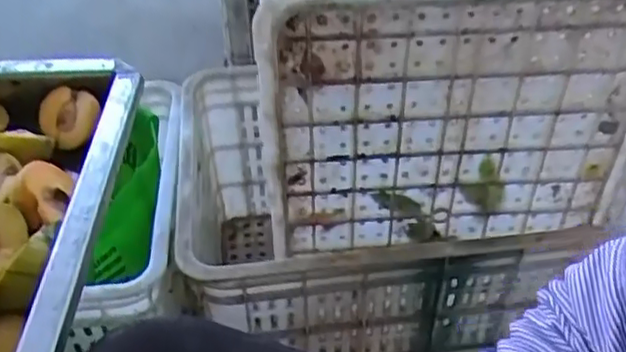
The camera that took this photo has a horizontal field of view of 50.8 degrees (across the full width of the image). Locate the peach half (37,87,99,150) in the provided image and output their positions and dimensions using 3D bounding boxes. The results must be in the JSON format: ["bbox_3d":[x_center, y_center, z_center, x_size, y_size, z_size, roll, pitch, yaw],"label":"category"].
[{"bbox_3d":[-0.204,-0.050,0.557,0.053,0.026,0.050,42,94,12],"label":"peach half"}]

